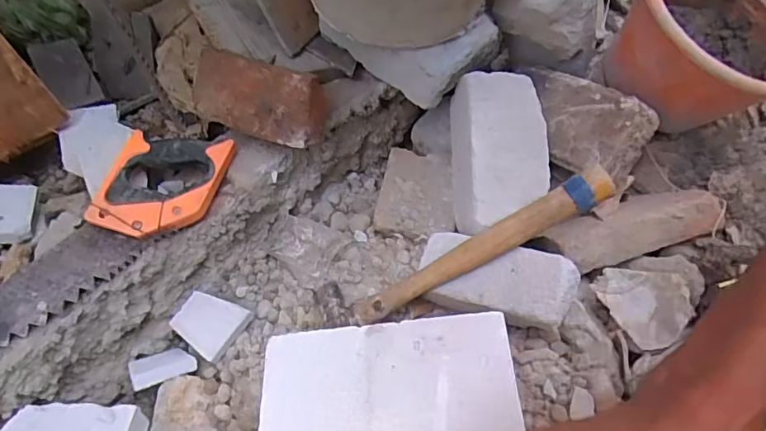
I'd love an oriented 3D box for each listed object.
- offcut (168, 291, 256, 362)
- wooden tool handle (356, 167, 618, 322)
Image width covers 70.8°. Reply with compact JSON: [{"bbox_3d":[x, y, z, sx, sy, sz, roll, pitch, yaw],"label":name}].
[{"bbox_3d":[-0.198,0.121,0.621,0.067,0.022,0.067,32,67,22],"label":"offcut"},{"bbox_3d":[0.102,0.036,0.571,0.294,0.020,0.030,-31,61,10],"label":"wooden tool handle"}]

